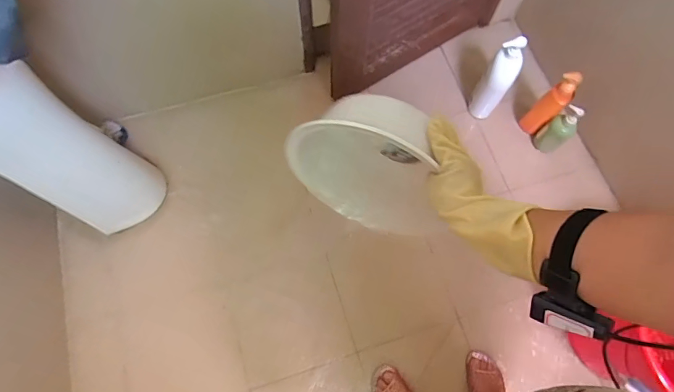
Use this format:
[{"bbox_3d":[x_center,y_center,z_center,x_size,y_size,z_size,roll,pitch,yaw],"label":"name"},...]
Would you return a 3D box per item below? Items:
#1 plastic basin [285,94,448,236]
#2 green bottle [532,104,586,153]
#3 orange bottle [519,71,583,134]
[{"bbox_3d":[0.051,-0.045,0.631,0.280,0.297,0.112,13,73,2],"label":"plastic basin"},{"bbox_3d":[0.667,-0.200,1.129,0.081,0.189,0.075,0,71,-1],"label":"green bottle"},{"bbox_3d":[0.634,-0.272,1.126,0.062,0.250,0.062,0,71,-1],"label":"orange bottle"}]

